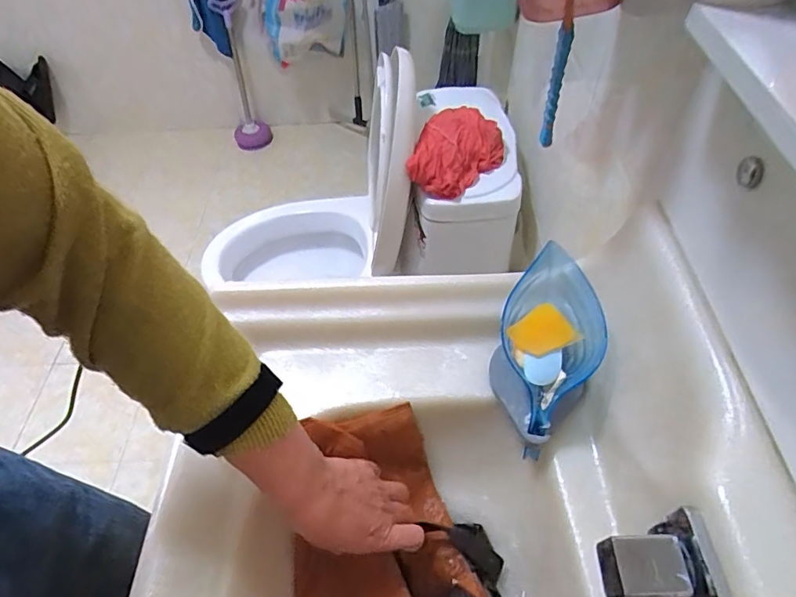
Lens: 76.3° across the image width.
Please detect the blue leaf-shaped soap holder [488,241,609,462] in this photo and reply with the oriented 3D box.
[{"bbox_3d":[0.141,0.046,0.481,0.090,0.082,0.170,15,54,15],"label":"blue leaf-shaped soap holder"}]

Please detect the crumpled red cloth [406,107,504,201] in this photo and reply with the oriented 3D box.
[{"bbox_3d":[0.109,-0.260,0.883,0.131,0.067,0.183,20,55,18],"label":"crumpled red cloth"}]

